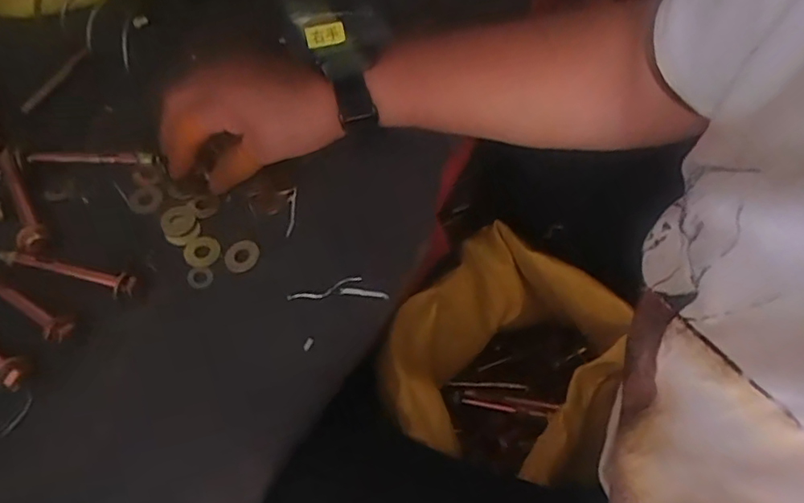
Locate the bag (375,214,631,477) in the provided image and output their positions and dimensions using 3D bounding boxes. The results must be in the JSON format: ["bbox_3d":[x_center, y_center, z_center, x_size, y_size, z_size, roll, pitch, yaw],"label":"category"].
[{"bbox_3d":[0.094,0.126,0.556,0.190,0.185,0.221,31,62,16],"label":"bag"}]

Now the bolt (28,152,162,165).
[{"bbox_3d":[-0.226,-0.069,0.436,0.096,0.011,0.010,1,58,3],"label":"bolt"}]

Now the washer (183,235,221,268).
[{"bbox_3d":[-0.137,-0.001,0.406,0.024,0.005,0.024,-15,60,-11],"label":"washer"}]

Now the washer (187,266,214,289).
[{"bbox_3d":[-0.135,0.017,0.398,0.016,0.004,0.016,-19,60,-14],"label":"washer"}]

